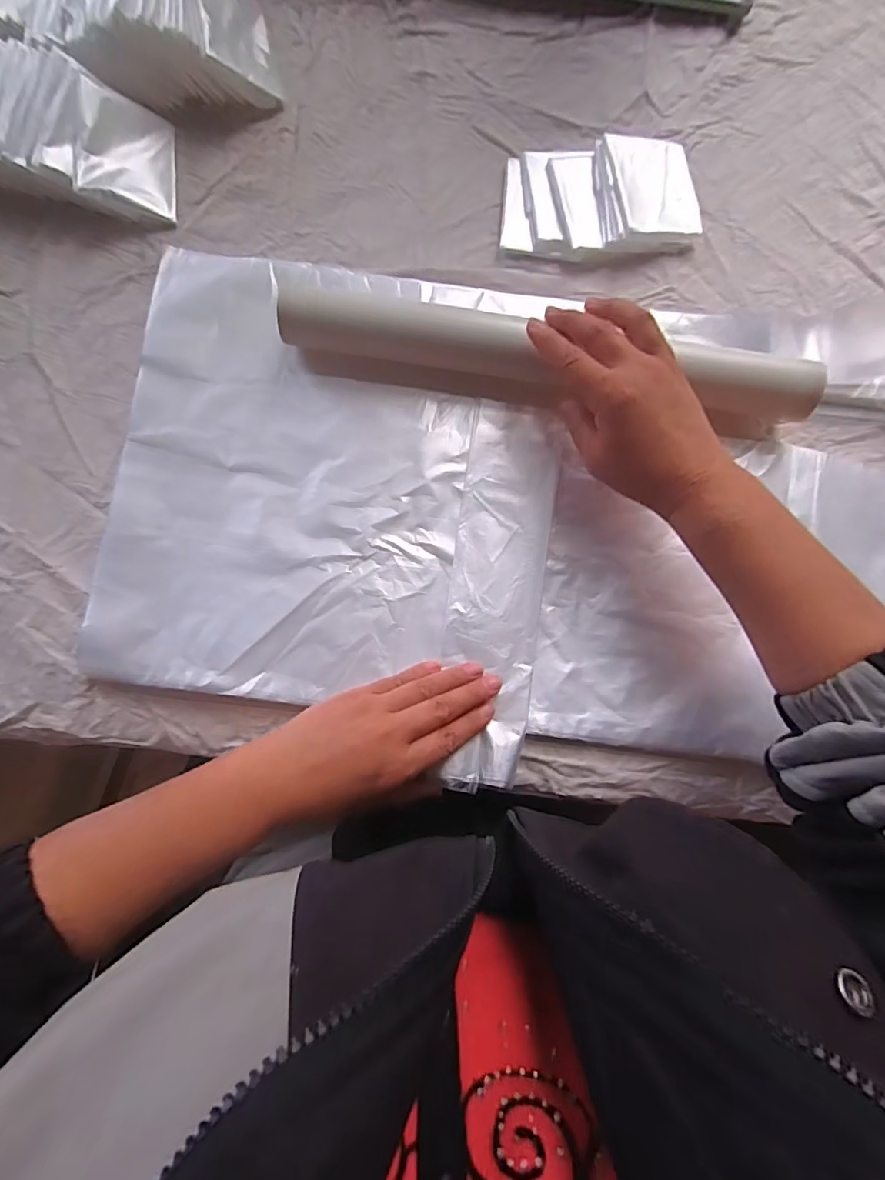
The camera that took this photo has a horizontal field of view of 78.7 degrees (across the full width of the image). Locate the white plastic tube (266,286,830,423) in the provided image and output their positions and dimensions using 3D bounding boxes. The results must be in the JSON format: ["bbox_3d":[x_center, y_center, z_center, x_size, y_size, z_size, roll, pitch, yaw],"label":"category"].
[{"bbox_3d":[0.068,-0.161,0.371,0.359,0.041,0.049,8,80,0],"label":"white plastic tube"}]

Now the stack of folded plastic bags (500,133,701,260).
[{"bbox_3d":[0.119,-0.304,0.418,0.145,0.021,0.091,-7,80,-2],"label":"stack of folded plastic bags"}]

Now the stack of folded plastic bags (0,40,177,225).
[{"bbox_3d":[-0.334,-0.342,0.398,0.266,0.049,0.096,11,80,1],"label":"stack of folded plastic bags"}]

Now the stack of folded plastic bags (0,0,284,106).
[{"bbox_3d":[-0.257,-0.433,0.410,0.254,0.059,0.107,8,80,1],"label":"stack of folded plastic bags"}]

